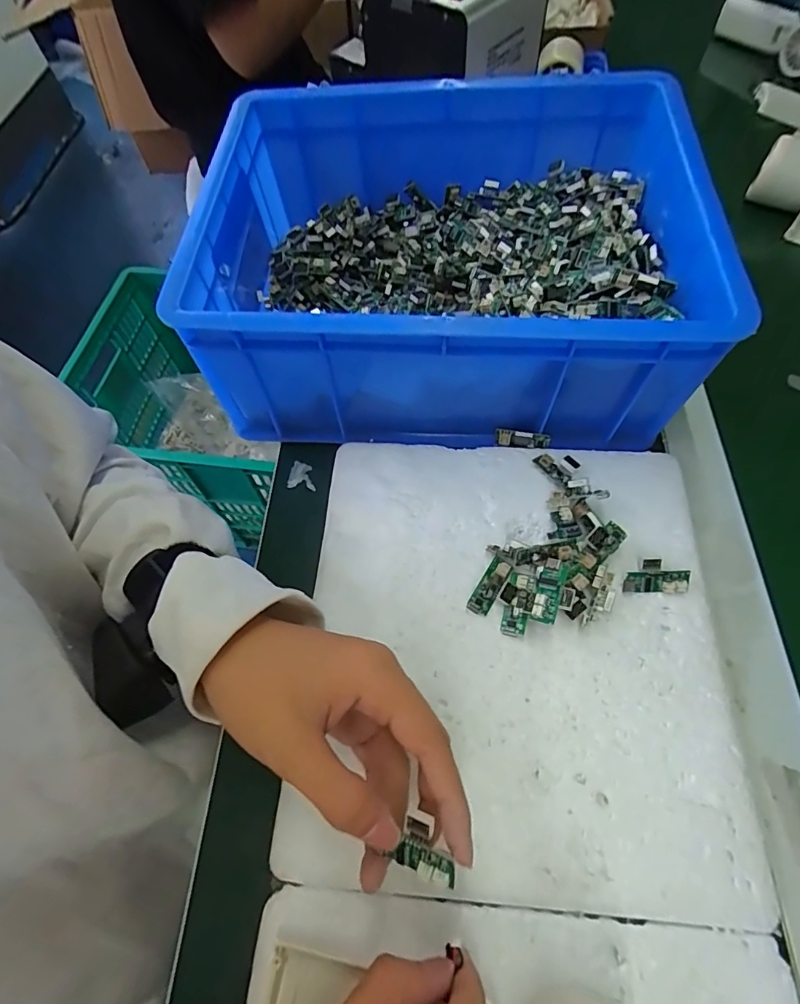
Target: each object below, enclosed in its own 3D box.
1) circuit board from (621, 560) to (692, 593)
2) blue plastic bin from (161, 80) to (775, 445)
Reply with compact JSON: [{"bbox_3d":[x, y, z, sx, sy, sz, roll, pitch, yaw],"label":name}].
[{"bbox_3d":[0.160,0.046,0.305,0.039,0.010,0.019,1,62,4],"label":"circuit board"},{"bbox_3d":[0.036,-0.185,0.376,0.324,0.126,0.264,2,62,4],"label":"blue plastic bin"}]

